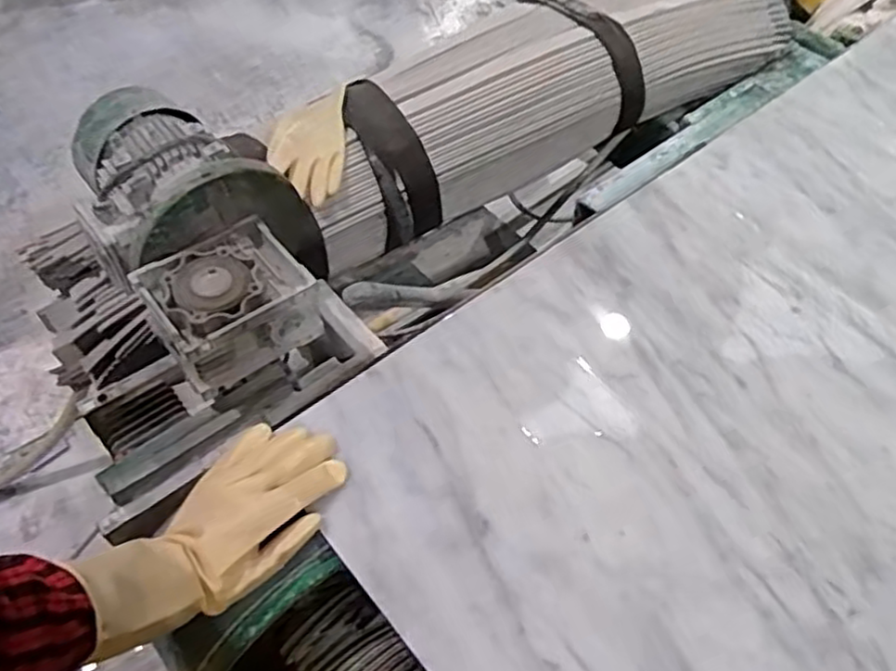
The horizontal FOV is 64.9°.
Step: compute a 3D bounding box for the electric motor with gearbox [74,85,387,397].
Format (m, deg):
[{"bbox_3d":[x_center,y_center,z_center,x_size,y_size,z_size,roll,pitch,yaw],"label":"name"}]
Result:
[{"bbox_3d":[-0.265,-0.110,0.777,0.197,0.172,0.353,-30,61,-21],"label":"electric motor with gearbox"}]

